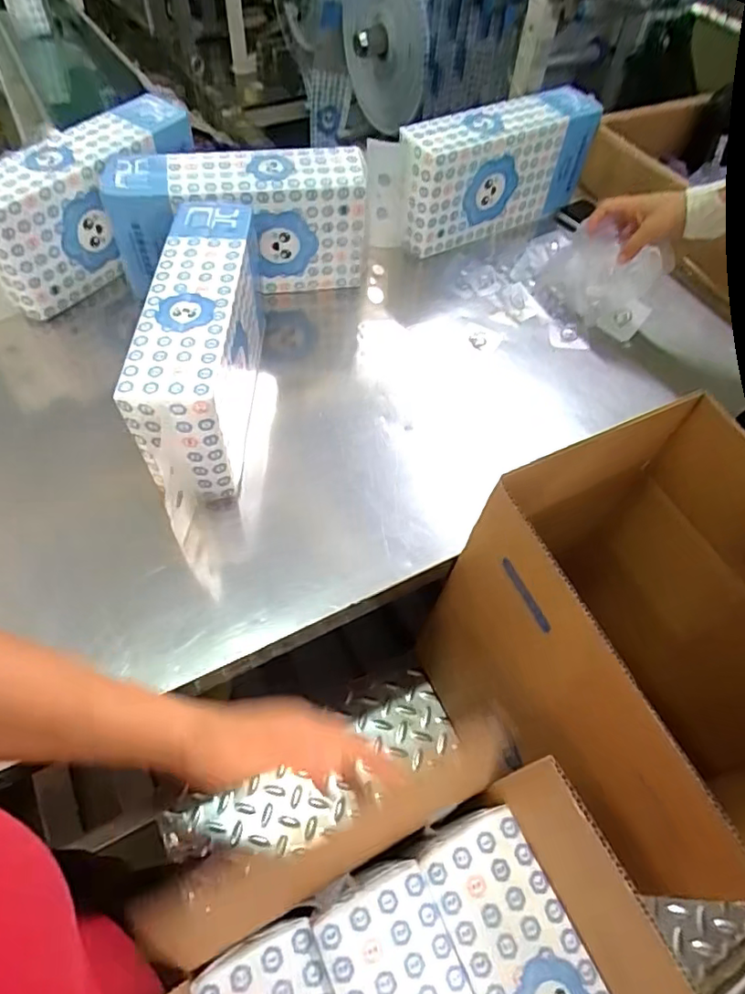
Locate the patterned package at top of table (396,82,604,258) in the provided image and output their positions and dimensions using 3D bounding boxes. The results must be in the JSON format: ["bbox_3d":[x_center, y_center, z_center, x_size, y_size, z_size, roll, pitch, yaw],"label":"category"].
[{"bbox_3d":[0.193,-0.511,0.918,0.341,0.155,0.084,-30,63,-21],"label":"patterned package at top of table"}]

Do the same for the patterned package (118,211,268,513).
[{"bbox_3d":[-0.189,-0.178,0.656,0.093,0.151,0.372,2,56,-2],"label":"patterned package"}]

